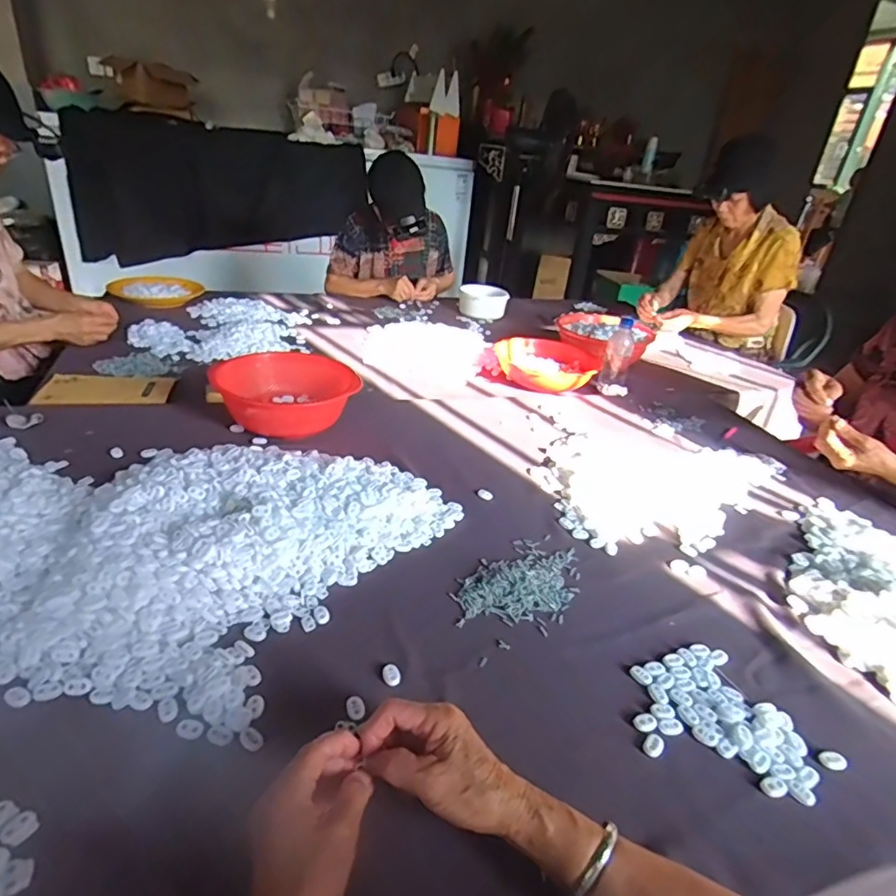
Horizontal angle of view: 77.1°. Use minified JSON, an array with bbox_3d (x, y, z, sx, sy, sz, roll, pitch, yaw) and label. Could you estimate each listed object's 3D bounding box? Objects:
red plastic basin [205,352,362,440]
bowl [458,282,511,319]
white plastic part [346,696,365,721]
[{"bbox_3d":[-0.289,-0.086,0.993,0.204,0.115,0.204,5,29,-3],"label":"red plastic basin"},{"bbox_3d":[0.113,-0.471,1.817,0.157,0.078,0.145,9,29,4],"label":"bowl"},{"bbox_3d":[-0.085,0.240,0.518,0.017,0.005,0.025,-4,31,-19],"label":"white plastic part"}]

